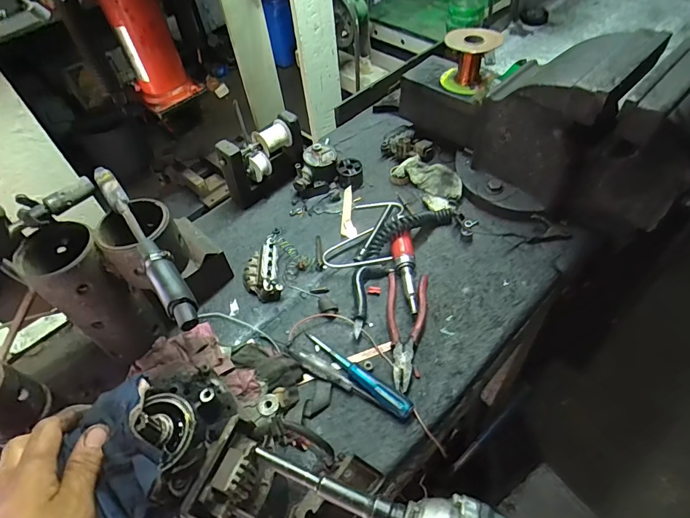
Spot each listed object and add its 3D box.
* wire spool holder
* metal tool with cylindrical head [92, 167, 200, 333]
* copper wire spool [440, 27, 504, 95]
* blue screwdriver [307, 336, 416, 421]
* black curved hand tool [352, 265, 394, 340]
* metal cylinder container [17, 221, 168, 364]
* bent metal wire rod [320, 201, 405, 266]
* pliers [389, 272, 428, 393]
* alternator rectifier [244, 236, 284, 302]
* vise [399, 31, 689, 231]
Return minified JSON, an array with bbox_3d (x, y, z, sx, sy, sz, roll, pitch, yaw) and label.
[{"bbox_3d":[-0.154,-0.189,0.800,0.172,0.143,0.064,-36,57,-21],"label":"wire spool holder"},{"bbox_3d":[-0.227,-0.024,0.469,0.030,0.033,0.257,-32,56,-18],"label":"metal tool with cylindrical head"},{"bbox_3d":[0.227,-0.359,0.758,0.094,0.084,0.089,-3,52,4],"label":"copper wire spool"},{"bbox_3d":[0.017,0.167,0.600,0.182,0.025,0.025,31,61,26],"label":"blue screwdriver"},{"bbox_3d":[0.027,0.057,0.680,0.055,0.020,0.134,21,57,20],"label":"black curved hand tool"},{"bbox_3d":[-0.338,0.046,0.569,0.080,0.198,0.108,-36,57,-21],"label":"metal cylinder container"},{"bbox_3d":[0.034,-0.050,0.750,0.120,0.031,0.163,8,53,12],"label":"bent metal wire rod"},{"bbox_3d":[0.095,0.106,0.641,0.062,0.017,0.192,3,52,8],"label":"pliers"},{"bbox_3d":[-0.144,0.020,0.710,0.067,0.035,0.112,-11,52,-3],"label":"alternator rectifier"},{"bbox_3d":[0.333,-0.235,0.703,0.202,0.263,0.493,-27,54,-15],"label":"vise"}]

